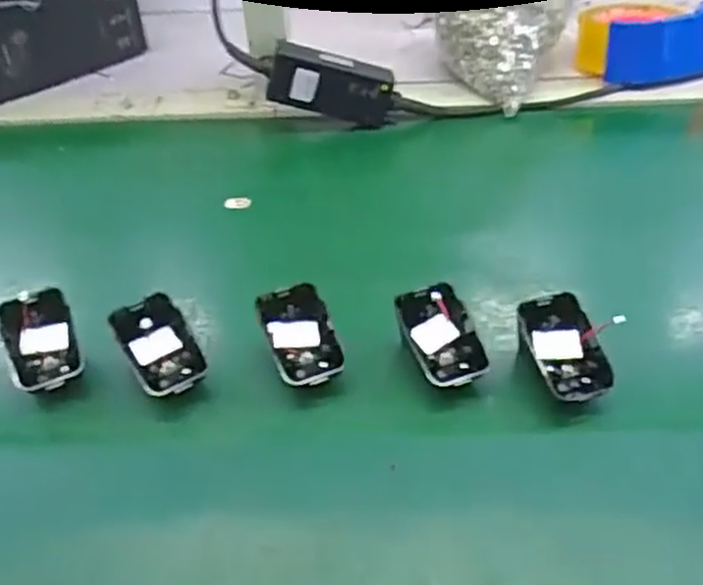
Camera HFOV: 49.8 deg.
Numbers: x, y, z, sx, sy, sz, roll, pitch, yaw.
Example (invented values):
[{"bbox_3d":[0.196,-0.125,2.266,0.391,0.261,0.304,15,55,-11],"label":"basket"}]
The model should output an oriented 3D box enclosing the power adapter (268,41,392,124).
[{"bbox_3d":[-0.018,-0.194,0.706,0.114,0.054,0.028,11,40,-17],"label":"power adapter"}]

